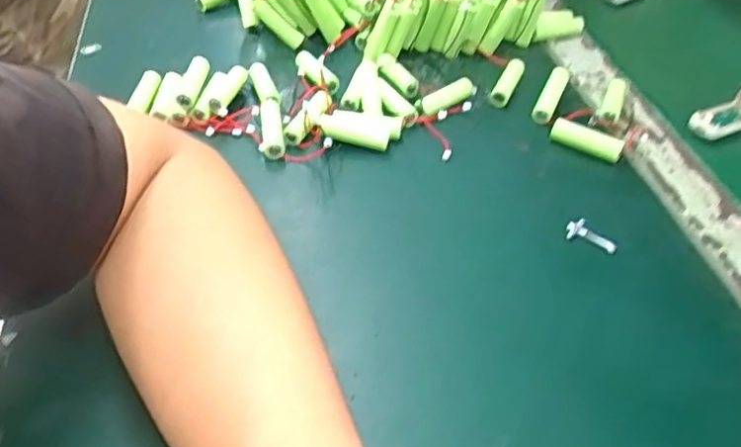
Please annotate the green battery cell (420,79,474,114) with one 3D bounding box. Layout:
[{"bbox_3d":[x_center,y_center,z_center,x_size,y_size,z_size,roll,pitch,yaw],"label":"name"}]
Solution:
[{"bbox_3d":[0.057,-0.095,0.485,0.050,0.013,0.013,-30,52,-29],"label":"green battery cell"}]

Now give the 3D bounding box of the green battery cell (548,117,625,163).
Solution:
[{"bbox_3d":[0.154,-0.060,0.459,0.051,0.016,0.016,29,50,26],"label":"green battery cell"}]

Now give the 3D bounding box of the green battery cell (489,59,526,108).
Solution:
[{"bbox_3d":[0.109,-0.112,0.509,0.014,0.014,0.056,19,46,18],"label":"green battery cell"}]

